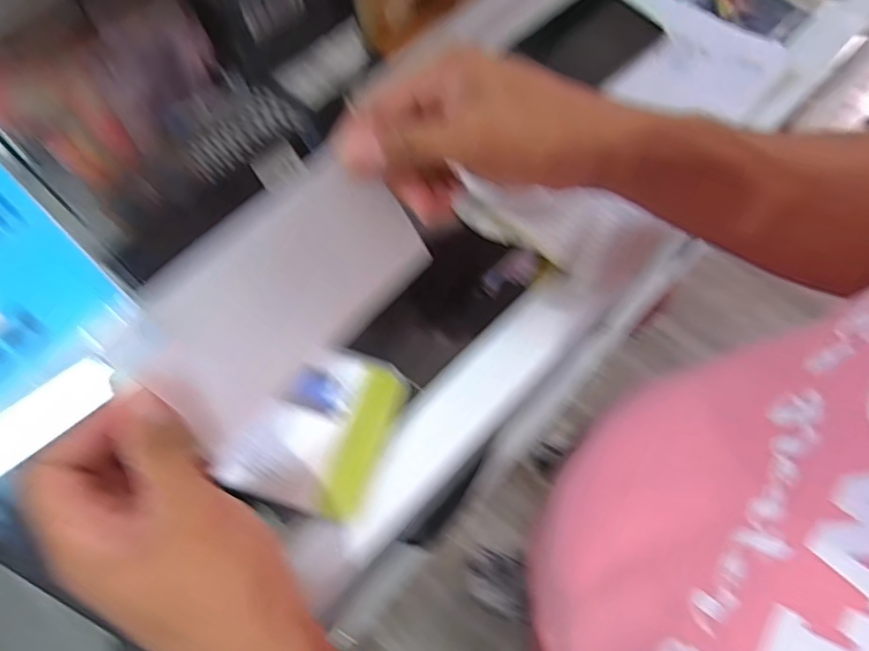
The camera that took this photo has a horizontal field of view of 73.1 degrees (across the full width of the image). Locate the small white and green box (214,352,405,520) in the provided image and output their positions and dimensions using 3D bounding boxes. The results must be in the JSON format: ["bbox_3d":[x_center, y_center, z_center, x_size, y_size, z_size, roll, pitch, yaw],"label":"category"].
[{"bbox_3d":[-0.066,0.057,0.337,0.078,0.015,0.090,20,68,8],"label":"small white and green box"}]

